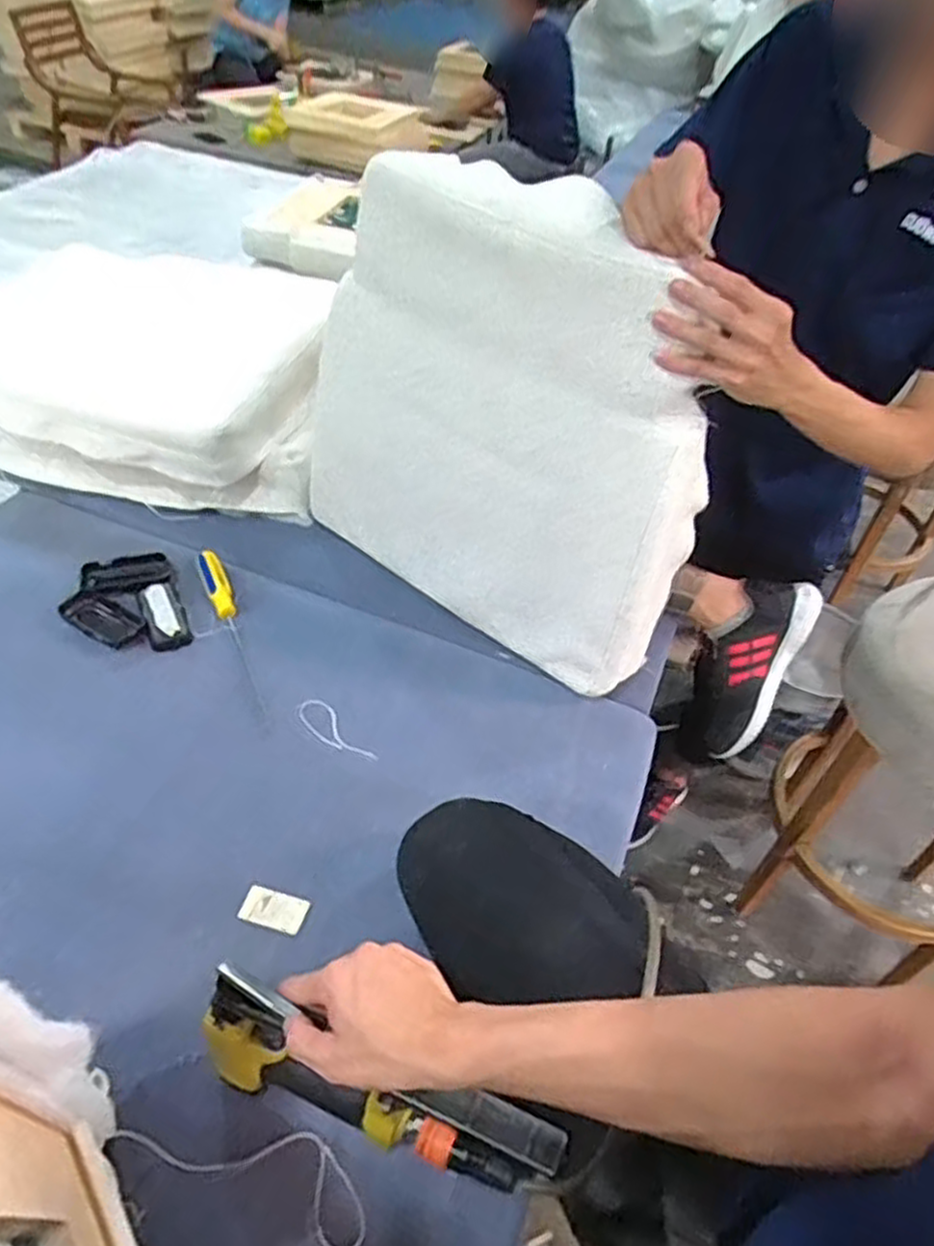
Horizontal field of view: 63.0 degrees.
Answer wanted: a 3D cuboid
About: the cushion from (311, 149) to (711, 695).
[{"bbox_3d":[0.028,-0.222,0.876,0.519,0.481,0.112,33,51,23],"label":"cushion"}]

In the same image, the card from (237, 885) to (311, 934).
[{"bbox_3d":[-0.187,0.278,0.742,0.061,0.006,0.035,15,49,6],"label":"card"}]

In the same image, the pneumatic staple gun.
[{"bbox_3d":[-0.066,0.339,0.554,0.276,0.126,0.046,12,45,19],"label":"pneumatic staple gun"}]

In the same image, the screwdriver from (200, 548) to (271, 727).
[{"bbox_3d":[-0.299,0.007,0.973,0.031,0.031,0.277,-15,50,-21],"label":"screwdriver"}]

